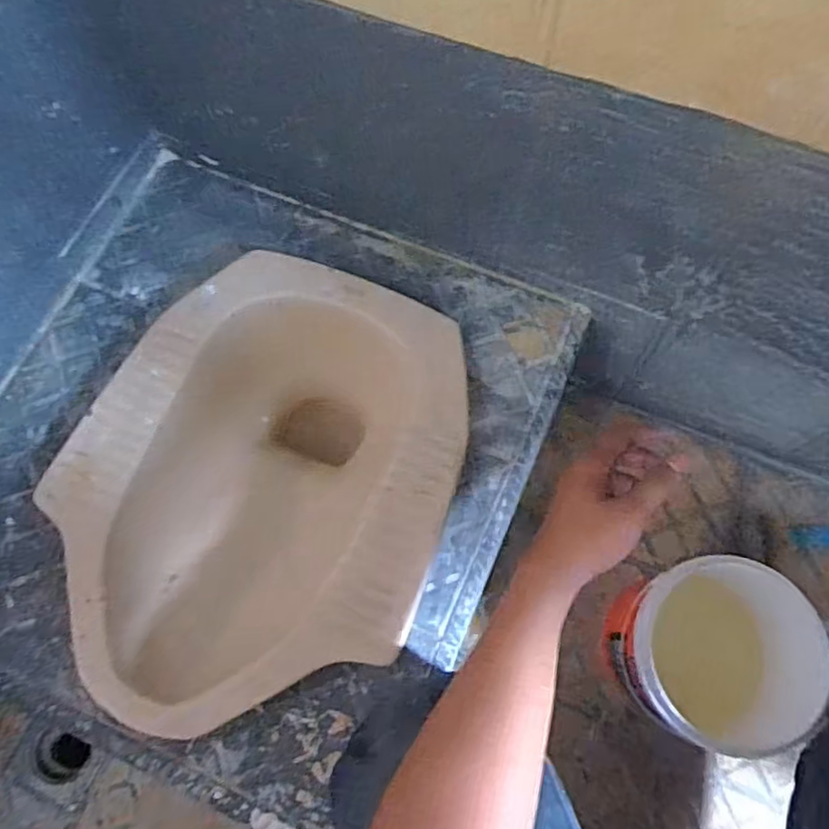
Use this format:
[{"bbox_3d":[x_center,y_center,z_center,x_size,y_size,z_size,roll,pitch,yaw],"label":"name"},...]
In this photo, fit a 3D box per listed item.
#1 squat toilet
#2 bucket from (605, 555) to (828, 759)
[{"bbox_3d":[-0.152,0.088,0.707,0.379,0.190,0.479,22,73,9],"label":"squat toilet"},{"bbox_3d":[0.315,0.260,0.712,0.172,0.183,0.176,0,71,1],"label":"bucket"}]

